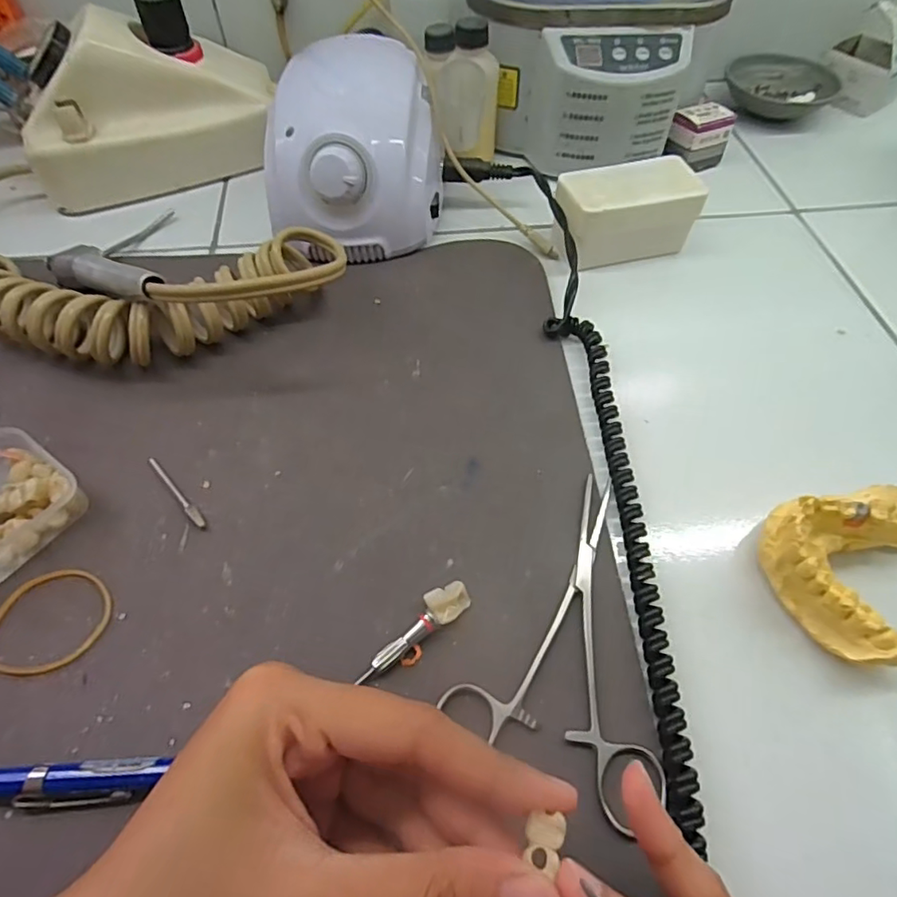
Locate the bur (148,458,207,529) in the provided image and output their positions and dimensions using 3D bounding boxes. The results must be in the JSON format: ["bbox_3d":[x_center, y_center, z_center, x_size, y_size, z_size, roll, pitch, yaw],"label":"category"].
[{"bbox_3d":[-0.125,0.019,0.253,0.005,0.004,0.048,-38,66,-22],"label":"bur"}]

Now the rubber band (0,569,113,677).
[{"bbox_3d":[-0.159,0.068,0.219,0.044,0.004,0.042,0,56,0],"label":"rubber band"}]

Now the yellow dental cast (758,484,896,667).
[{"bbox_3d":[0.169,0.047,0.227,0.068,0.031,0.064,-24,59,-16],"label":"yellow dental cast"}]

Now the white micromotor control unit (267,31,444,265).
[{"bbox_3d":[-0.057,-0.181,0.341,0.104,0.070,0.134,2,56,1],"label":"white micromotor control unit"}]

